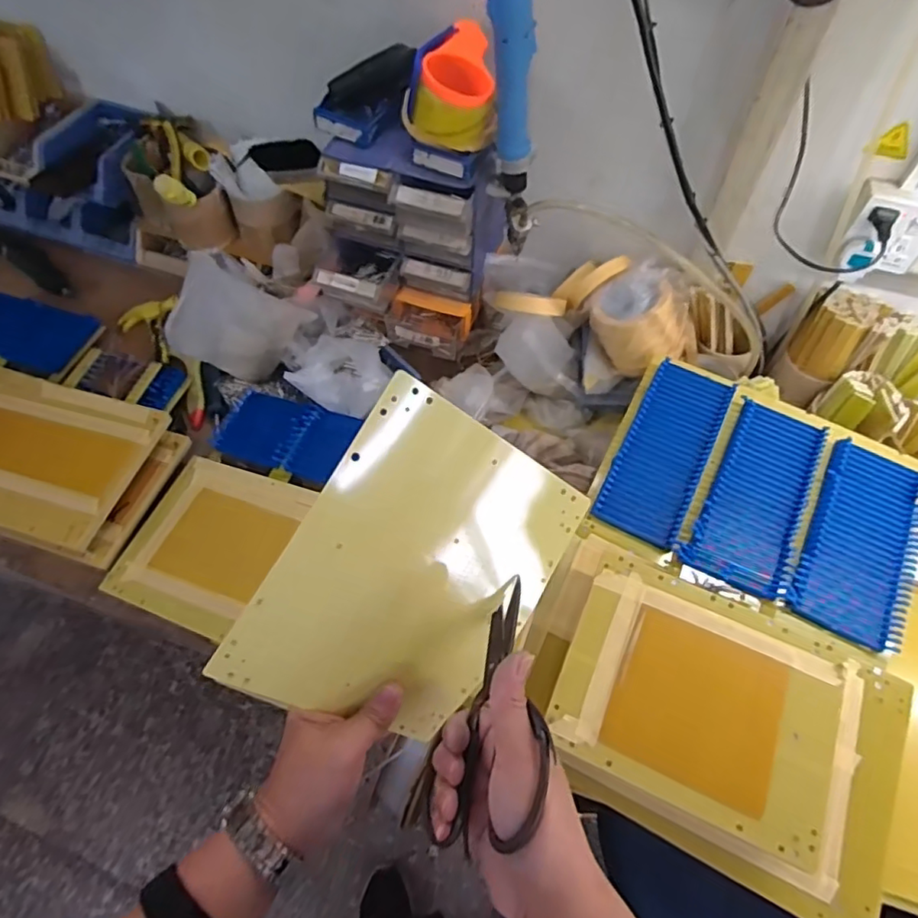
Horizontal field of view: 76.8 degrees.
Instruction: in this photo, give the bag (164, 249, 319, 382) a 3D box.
[{"bbox_3d":[-0.308,-0.200,0.826,0.183,0.134,0.123,12,59,6],"label":"bag"}]

